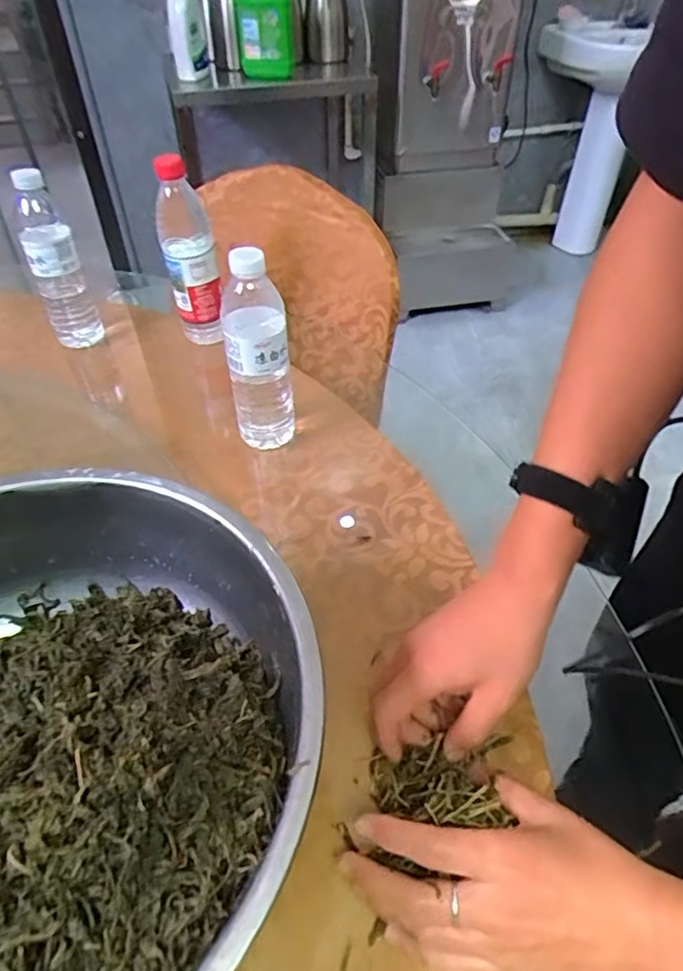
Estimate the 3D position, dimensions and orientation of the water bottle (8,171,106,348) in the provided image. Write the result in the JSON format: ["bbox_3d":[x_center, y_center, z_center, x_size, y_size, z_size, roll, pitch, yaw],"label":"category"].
[{"bbox_3d":[-0.365,-0.282,0.758,0.061,0.211,0.061,-16,48,-15],"label":"water bottle"}]

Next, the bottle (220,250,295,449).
[{"bbox_3d":[-0.084,-0.128,0.602,0.063,0.217,0.054,-10,47,-9],"label":"bottle"}]

